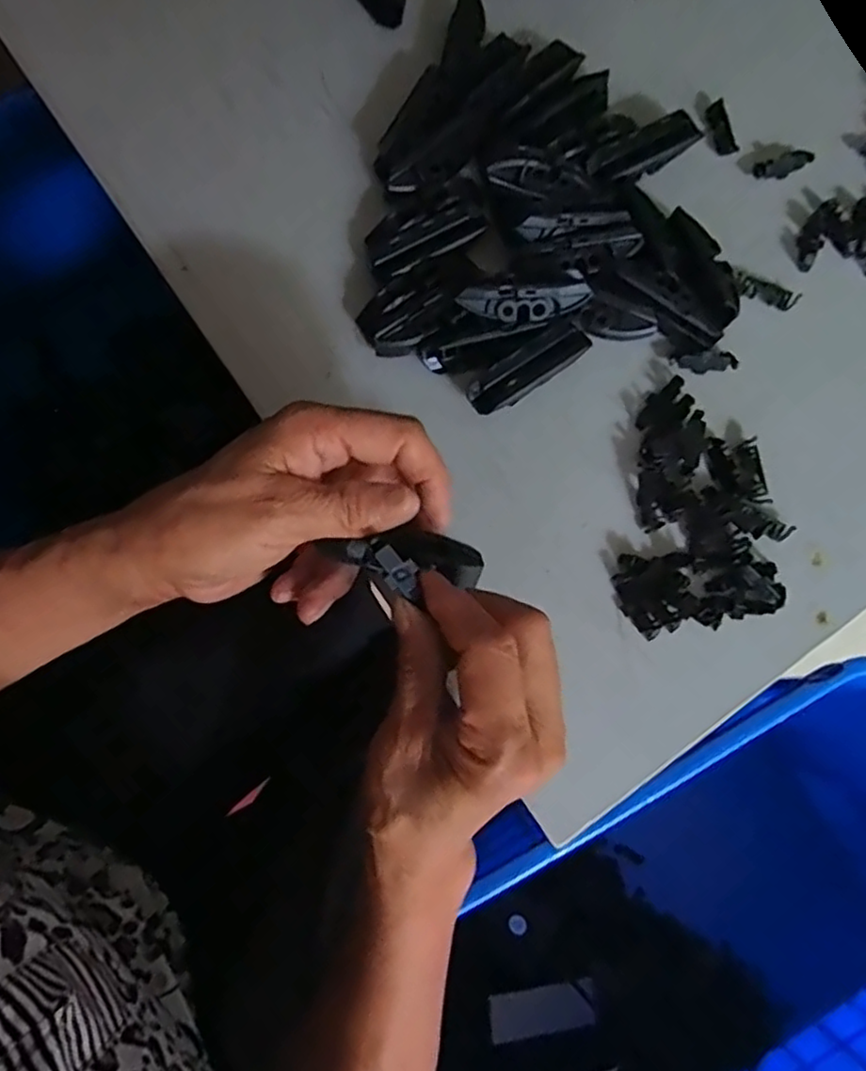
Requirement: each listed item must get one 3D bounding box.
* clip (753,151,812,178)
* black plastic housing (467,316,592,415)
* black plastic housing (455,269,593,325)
[{"bbox_3d":[0.205,-0.216,0.387,0.034,0.008,0.011,-15,78,-3],"label":"clip"},{"bbox_3d":[0.051,-0.087,0.355,0.070,0.019,0.021,-37,80,-7],"label":"black plastic housing"},{"bbox_3d":[0.047,-0.119,0.338,0.066,0.019,0.013,-8,78,-1],"label":"black plastic housing"}]

